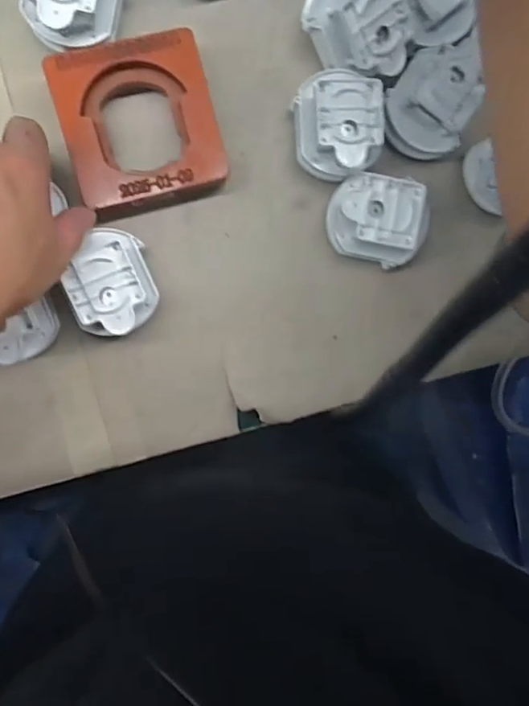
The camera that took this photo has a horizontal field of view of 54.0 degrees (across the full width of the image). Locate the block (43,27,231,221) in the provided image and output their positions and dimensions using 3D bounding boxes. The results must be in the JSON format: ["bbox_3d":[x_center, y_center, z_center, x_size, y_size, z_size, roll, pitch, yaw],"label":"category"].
[{"bbox_3d":[-0.083,-0.154,0.355,0.099,0.030,0.106,-16,97,-6],"label":"block"}]

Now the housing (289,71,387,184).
[{"bbox_3d":[0.052,-0.156,0.362,0.058,0.048,0.067,-9,97,-6],"label":"housing"}]

